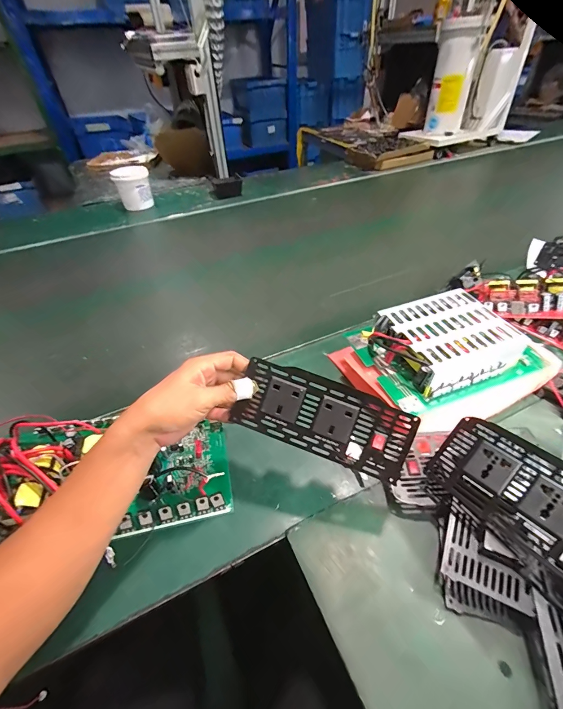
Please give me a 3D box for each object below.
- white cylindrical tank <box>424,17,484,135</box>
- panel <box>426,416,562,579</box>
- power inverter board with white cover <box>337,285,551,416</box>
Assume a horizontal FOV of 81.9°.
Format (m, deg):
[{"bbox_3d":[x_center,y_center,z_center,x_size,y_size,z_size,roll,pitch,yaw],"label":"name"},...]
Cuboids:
[{"bbox_3d":[0.723,-1.165,1.381,0.168,0.350,0.137,13,46,16],"label":"white cylindrical tank"},{"bbox_3d":[0.251,0.143,0.321,0.090,0.026,0.185,-53,42,-1],"label":"panel"},{"bbox_3d":[0.250,-0.023,0.500,0.240,0.064,0.177,-15,45,-12],"label":"power inverter board with white cover"}]

